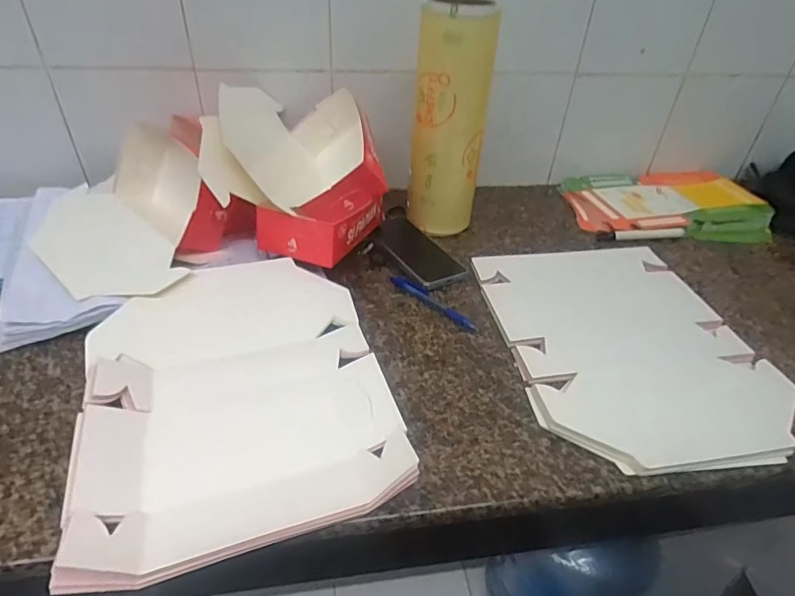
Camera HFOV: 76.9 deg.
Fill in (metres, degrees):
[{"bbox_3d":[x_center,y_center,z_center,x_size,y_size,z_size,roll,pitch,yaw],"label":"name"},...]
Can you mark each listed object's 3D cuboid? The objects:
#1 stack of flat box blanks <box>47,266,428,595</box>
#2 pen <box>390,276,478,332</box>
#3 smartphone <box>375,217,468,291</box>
[{"bbox_3d":[-0.158,0.086,0.499,0.272,0.042,0.325,-11,42,-17],"label":"stack of flat box blanks"},{"bbox_3d":[0.045,0.004,0.646,0.142,0.008,0.016,34,48,31],"label":"pen"},{"bbox_3d":[0.030,-0.069,0.731,0.076,0.012,0.164,-19,45,-25],"label":"smartphone"}]

